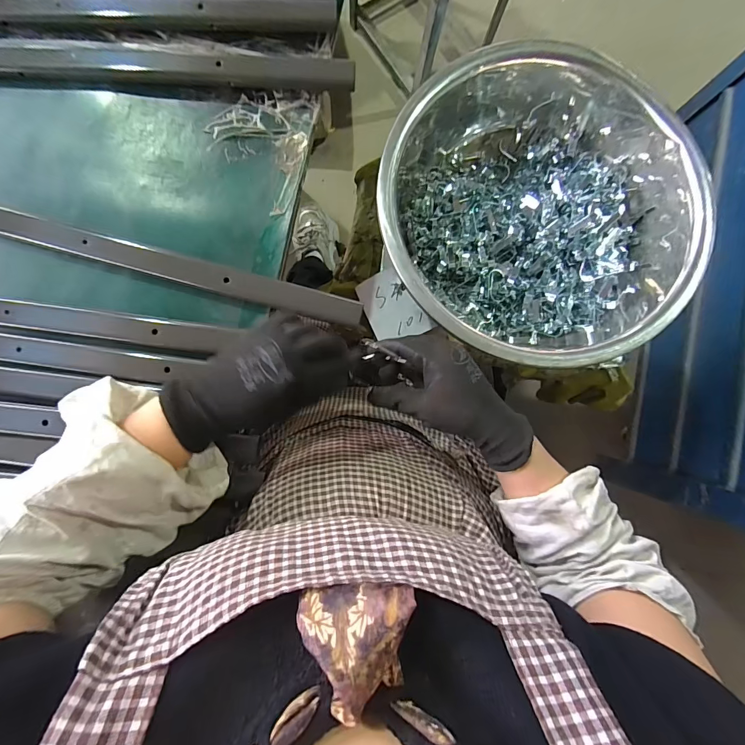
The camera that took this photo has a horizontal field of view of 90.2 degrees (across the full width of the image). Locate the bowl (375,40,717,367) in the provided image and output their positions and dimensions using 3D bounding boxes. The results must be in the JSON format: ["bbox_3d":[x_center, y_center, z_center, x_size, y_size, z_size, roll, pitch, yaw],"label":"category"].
[{"bbox_3d":[0.205,-0.205,0.470,0.393,0.099,0.395,3,88,0],"label":"bowl"}]

